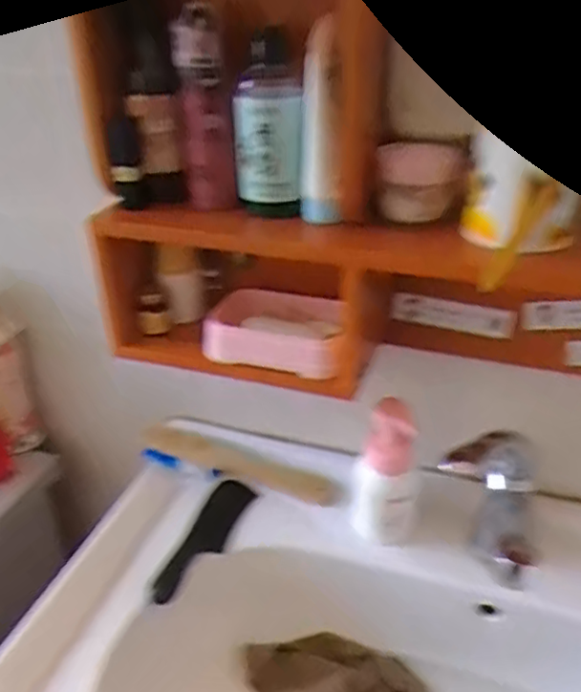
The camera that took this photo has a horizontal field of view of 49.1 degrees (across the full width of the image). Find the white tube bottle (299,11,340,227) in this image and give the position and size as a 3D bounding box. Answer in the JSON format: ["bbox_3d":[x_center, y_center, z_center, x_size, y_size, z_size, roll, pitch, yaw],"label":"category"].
[{"bbox_3d":[0.022,-0.168,0.499,0.029,0.151,0.035,-1,31,-2],"label":"white tube bottle"}]

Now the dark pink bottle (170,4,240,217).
[{"bbox_3d":[-0.075,-0.197,0.552,0.042,0.152,0.037,-7,32,-11],"label":"dark pink bottle"}]

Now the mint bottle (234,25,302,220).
[{"bbox_3d":[-0.019,-0.179,0.530,0.052,0.143,0.045,-4,31,-6],"label":"mint bottle"}]

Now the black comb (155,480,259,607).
[{"bbox_3d":[-0.091,0.204,0.683,0.040,0.016,0.170,9,33,22],"label":"black comb"}]

